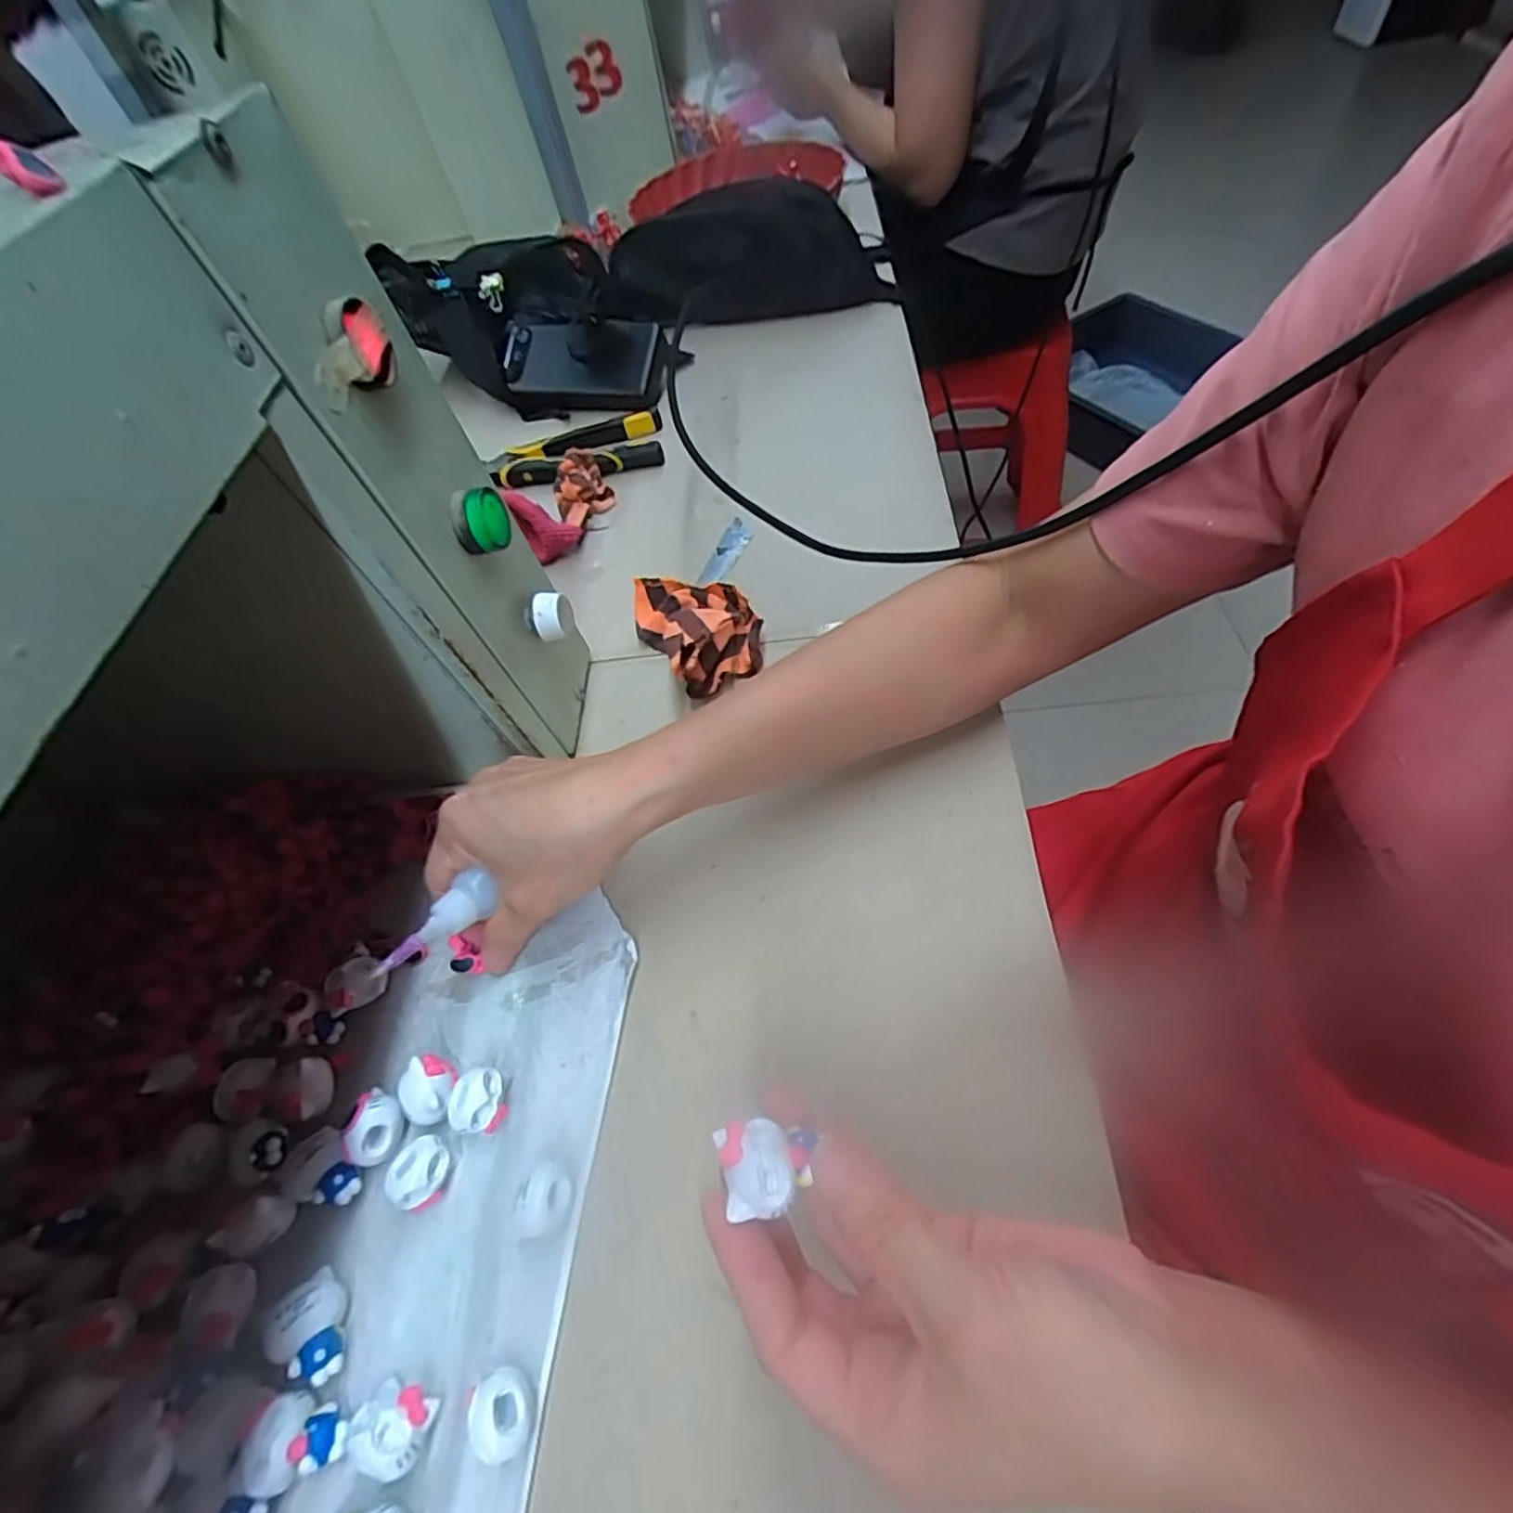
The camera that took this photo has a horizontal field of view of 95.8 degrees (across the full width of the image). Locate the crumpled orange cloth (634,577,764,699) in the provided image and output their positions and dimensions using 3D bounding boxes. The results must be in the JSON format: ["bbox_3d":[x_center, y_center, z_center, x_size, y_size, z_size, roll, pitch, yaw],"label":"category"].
[{"bbox_3d":[-0.039,-0.088,0.440,0.066,0.039,0.107,-27,57,-9],"label":"crumpled orange cloth"}]

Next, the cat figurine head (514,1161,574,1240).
[{"bbox_3d":[-0.086,0.177,0.275,0.023,0.015,0.024,-22,56,-5],"label":"cat figurine head"}]

